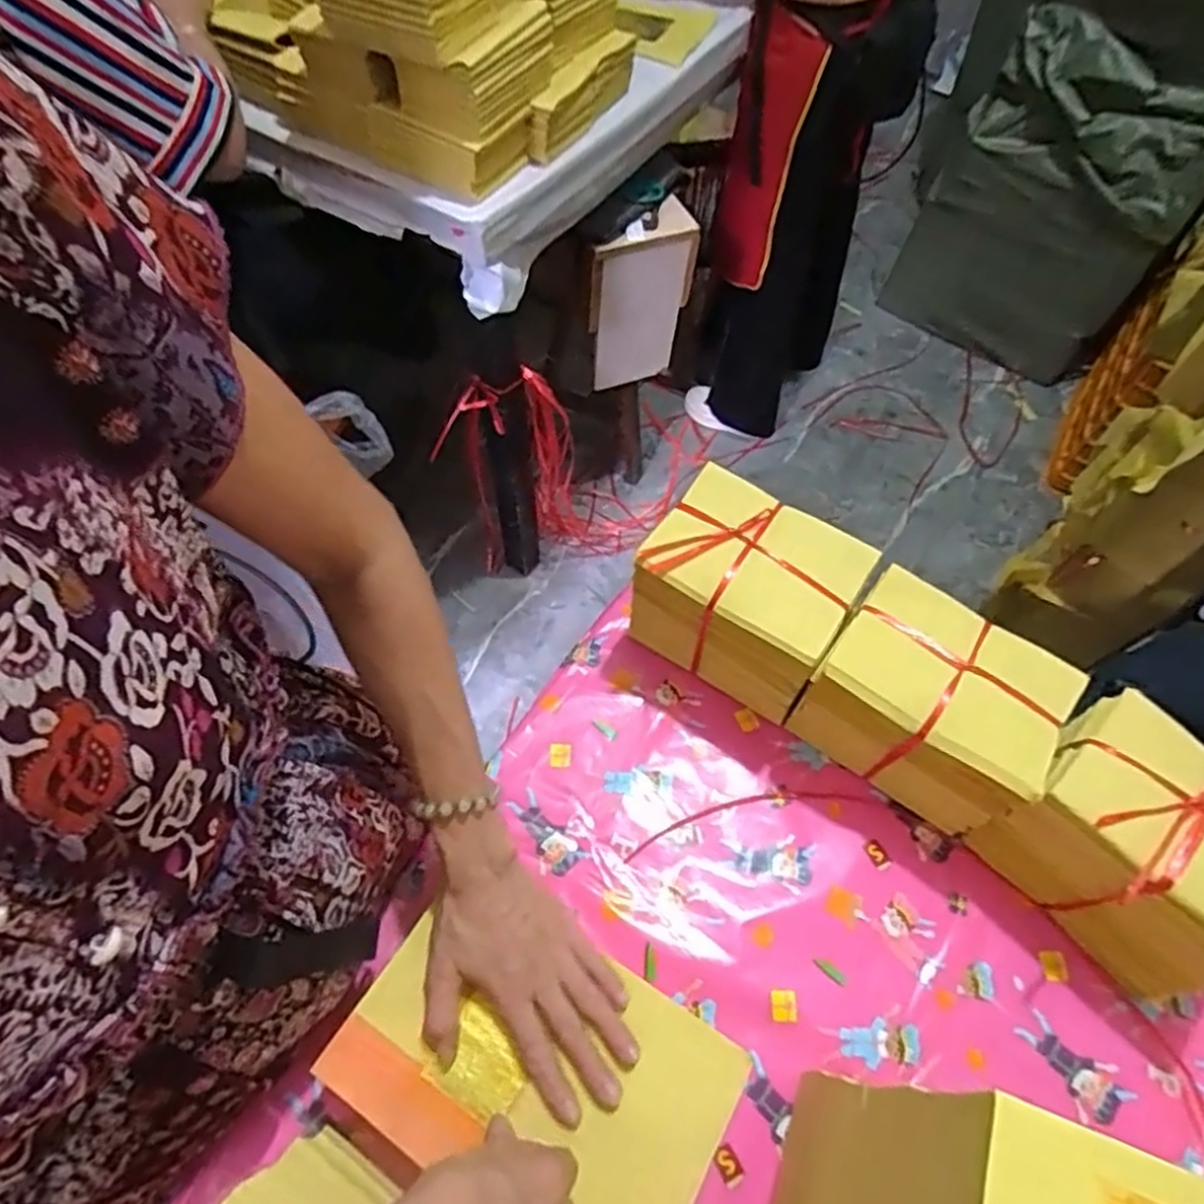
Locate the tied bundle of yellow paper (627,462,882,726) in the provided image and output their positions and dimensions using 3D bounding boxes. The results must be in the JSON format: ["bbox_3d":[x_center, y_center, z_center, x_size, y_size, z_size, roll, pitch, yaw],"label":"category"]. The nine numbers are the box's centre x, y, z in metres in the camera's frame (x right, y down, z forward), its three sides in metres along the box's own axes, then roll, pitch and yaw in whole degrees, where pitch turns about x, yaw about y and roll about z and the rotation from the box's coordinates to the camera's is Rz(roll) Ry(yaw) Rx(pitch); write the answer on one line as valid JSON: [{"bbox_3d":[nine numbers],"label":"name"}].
[{"bbox_3d":[0.123,-0.003,0.645,0.159,0.146,0.115,30,63,15],"label":"tied bundle of yellow paper"}]

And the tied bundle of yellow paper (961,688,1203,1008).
[{"bbox_3d":[0.403,0.185,0.551,0.127,0.146,0.180,-40,68,-22],"label":"tied bundle of yellow paper"}]

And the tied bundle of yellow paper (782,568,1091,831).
[{"bbox_3d":[0.261,0.087,0.605,0.162,0.148,0.111,33,64,17],"label":"tied bundle of yellow paper"}]

